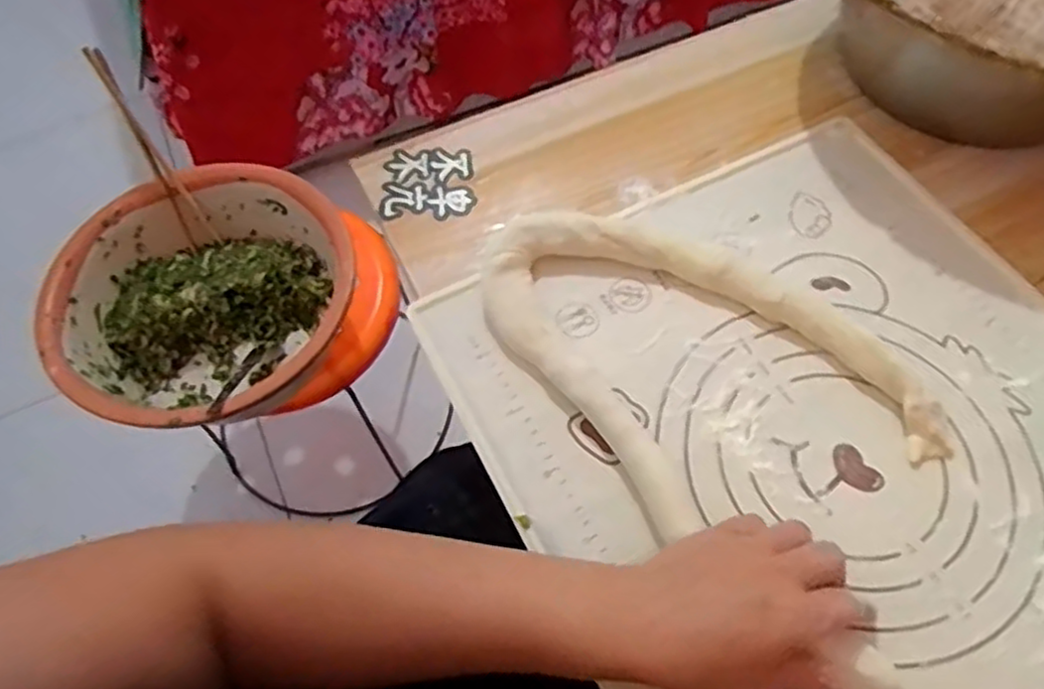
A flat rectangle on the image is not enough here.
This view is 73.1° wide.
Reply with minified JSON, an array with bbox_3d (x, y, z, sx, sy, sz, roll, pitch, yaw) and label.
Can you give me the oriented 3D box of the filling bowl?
[{"bbox_3d":[-0.306,-0.034,0.732,0.281,0.140,0.292,-1,61,1],"label":"filling bowl"}]

